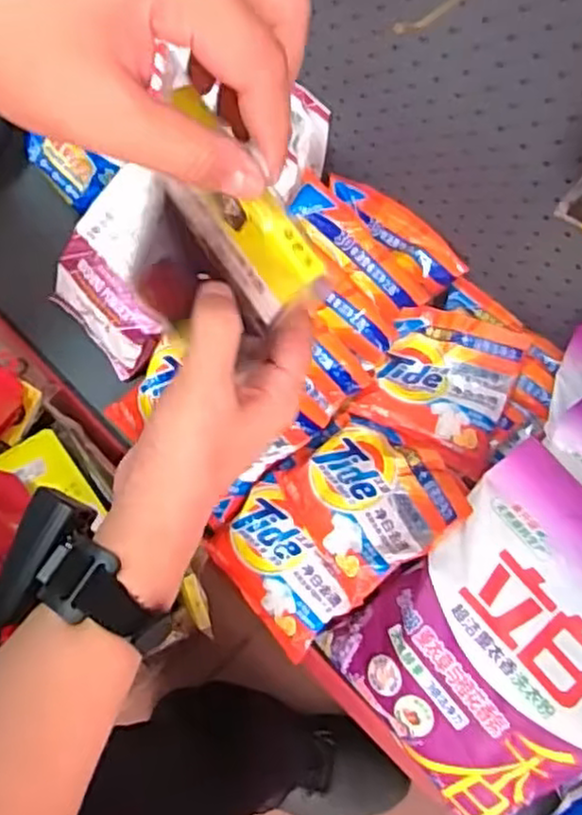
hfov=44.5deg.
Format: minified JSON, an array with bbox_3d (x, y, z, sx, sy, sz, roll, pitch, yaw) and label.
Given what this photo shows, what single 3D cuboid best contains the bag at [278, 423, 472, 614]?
[{"bbox_3d":[0.080,0.090,0.716,0.150,0.027,0.151,-35,67,5],"label":"bag"}]

